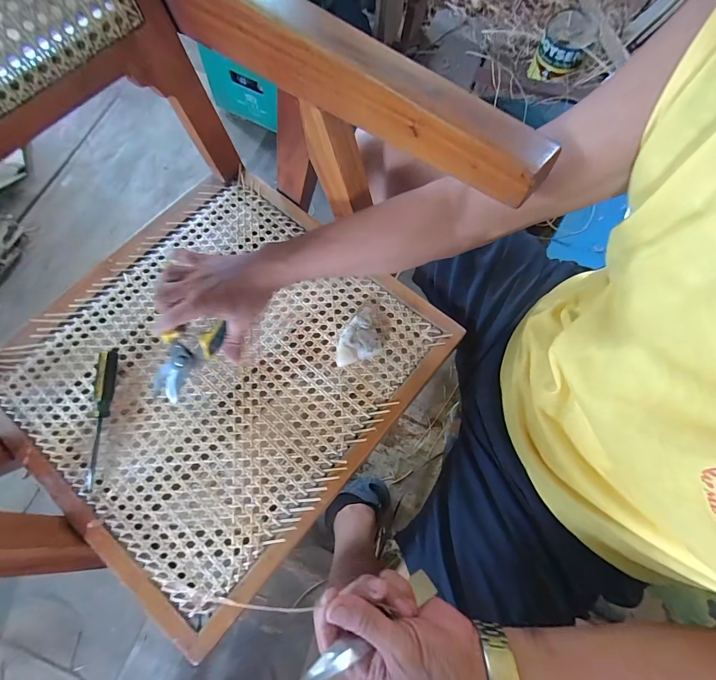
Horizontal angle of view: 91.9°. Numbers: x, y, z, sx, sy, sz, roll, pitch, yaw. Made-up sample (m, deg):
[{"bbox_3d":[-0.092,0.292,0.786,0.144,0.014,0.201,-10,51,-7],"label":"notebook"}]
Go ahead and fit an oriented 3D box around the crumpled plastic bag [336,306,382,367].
[{"bbox_3d":[-0.004,-0.006,0.479,0.061,0.023,0.076,-14,73,-2],"label":"crumpled plastic bag"}]

